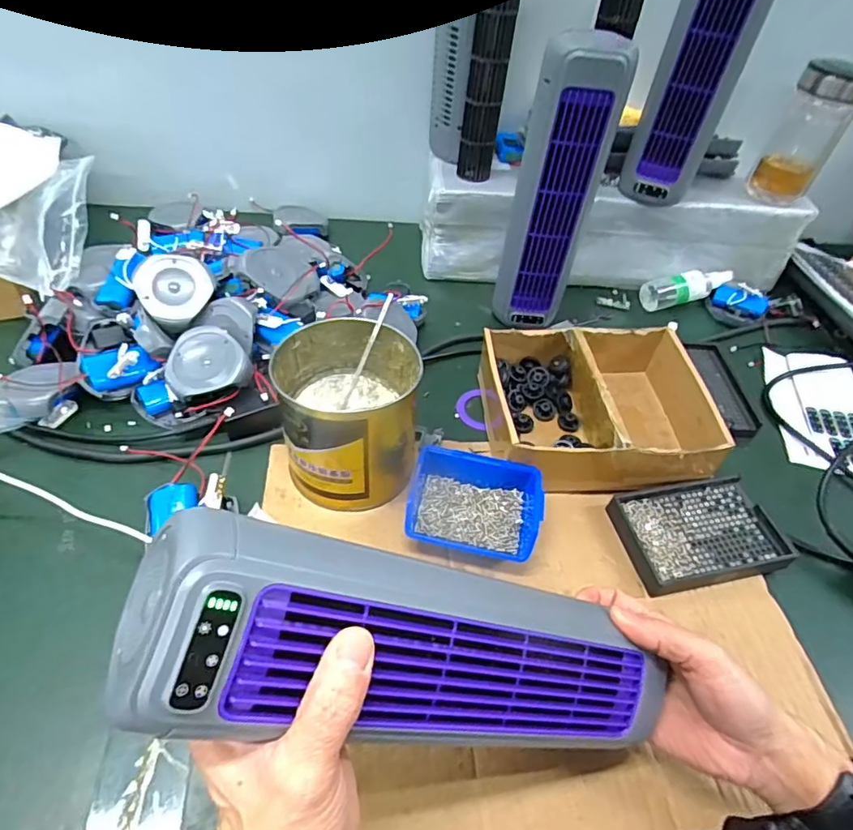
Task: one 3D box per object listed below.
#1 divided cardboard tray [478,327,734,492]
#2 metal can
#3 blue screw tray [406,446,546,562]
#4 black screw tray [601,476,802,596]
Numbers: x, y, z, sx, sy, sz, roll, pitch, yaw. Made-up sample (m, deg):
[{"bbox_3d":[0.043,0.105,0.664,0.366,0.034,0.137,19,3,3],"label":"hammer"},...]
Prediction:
[{"bbox_3d":[0.168,-0.013,0.538,0.205,0.062,0.174,-1,48,-7],"label":"divided cardboard tray"},{"bbox_3d":[-0.069,-0.002,0.479,0.122,0.113,0.125,3,48,-4],"label":"metal can"},{"bbox_3d":[0.041,0.080,0.466,0.112,0.047,0.081,13,48,5],"label":"blue screw tray"},{"bbox_3d":[0.245,0.107,0.481,0.135,0.026,0.094,-6,49,-12],"label":"black screw tray"}]

